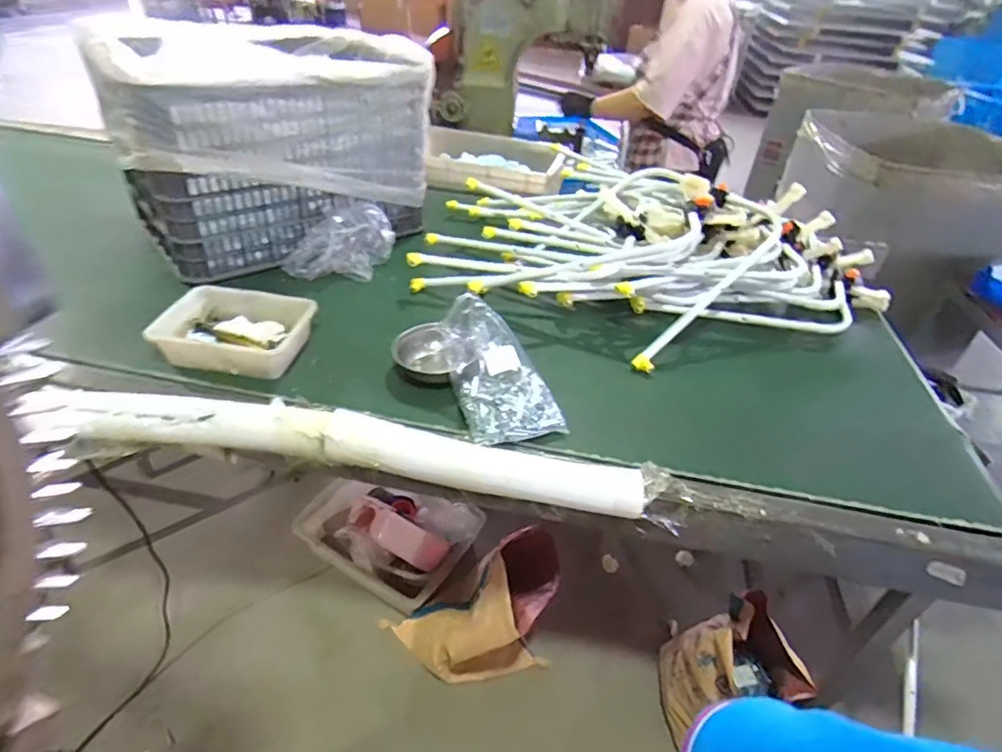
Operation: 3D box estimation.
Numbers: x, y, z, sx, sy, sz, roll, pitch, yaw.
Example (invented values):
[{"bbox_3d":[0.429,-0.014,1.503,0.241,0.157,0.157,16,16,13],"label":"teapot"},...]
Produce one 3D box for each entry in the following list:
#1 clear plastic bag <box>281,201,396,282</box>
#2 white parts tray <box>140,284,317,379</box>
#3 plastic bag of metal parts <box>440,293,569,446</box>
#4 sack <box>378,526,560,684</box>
[{"bbox_3d":[-0.366,-0.296,1.271,0.246,0.148,0.102,-8,40,-16],"label":"clear plastic bag"},{"bbox_3d":[-0.482,-0.080,1.000,0.251,0.072,0.169,8,39,3],"label":"white parts tray"},{"bbox_3d":[-0.001,-0.012,0.941,0.154,0.147,0.233,-10,41,-18],"label":"plastic bag of metal parts"},{"bbox_3d":[-0.039,0.550,1.387,0.376,0.317,0.342,-26,48,-33],"label":"sack"}]

